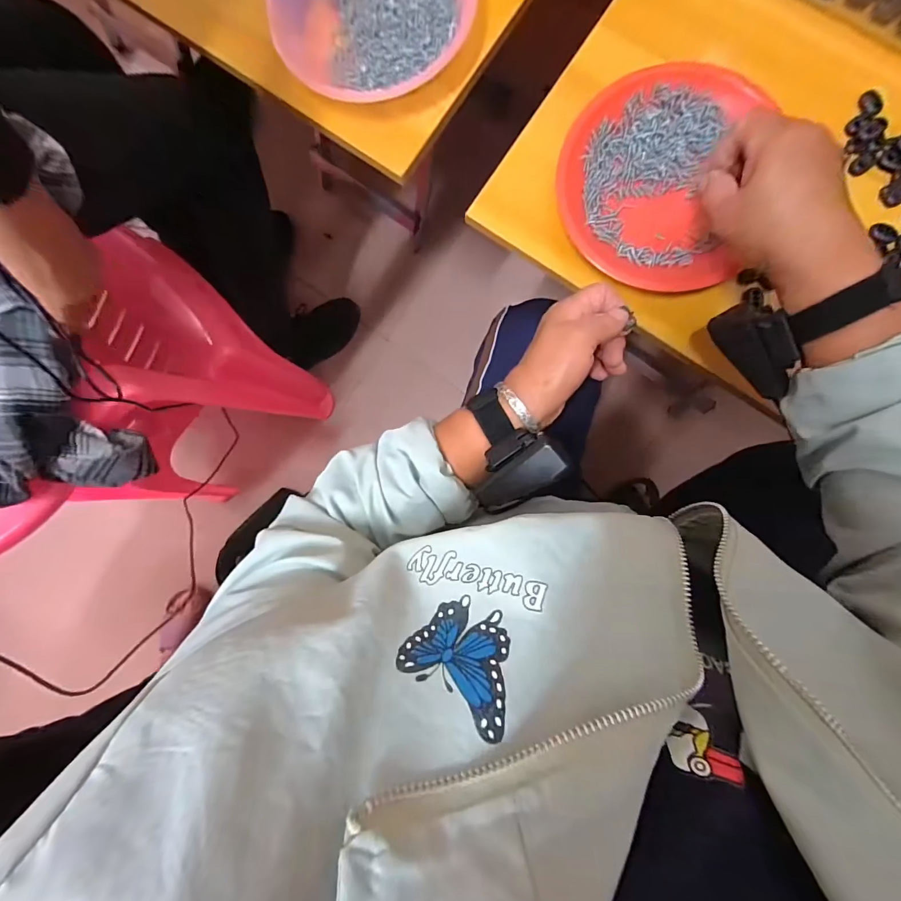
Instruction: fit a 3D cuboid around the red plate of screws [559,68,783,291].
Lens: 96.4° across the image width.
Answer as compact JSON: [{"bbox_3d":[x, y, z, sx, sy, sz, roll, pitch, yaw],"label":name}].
[{"bbox_3d":[0.177,-0.240,0.355,0.159,0.032,0.178,13,90,4],"label":"red plate of screws"}]

